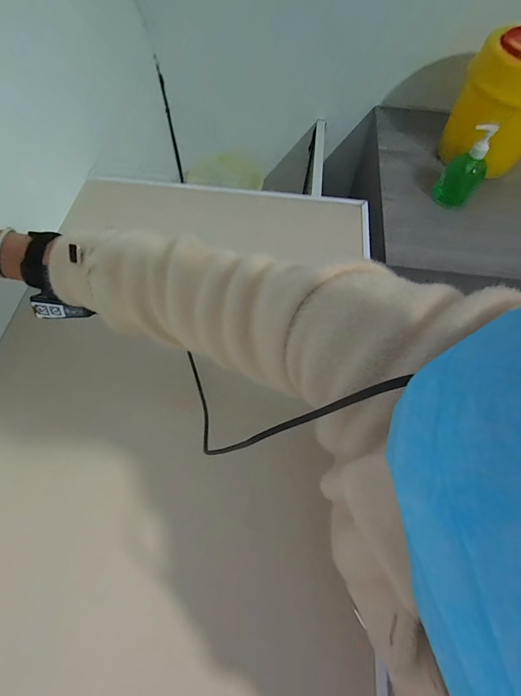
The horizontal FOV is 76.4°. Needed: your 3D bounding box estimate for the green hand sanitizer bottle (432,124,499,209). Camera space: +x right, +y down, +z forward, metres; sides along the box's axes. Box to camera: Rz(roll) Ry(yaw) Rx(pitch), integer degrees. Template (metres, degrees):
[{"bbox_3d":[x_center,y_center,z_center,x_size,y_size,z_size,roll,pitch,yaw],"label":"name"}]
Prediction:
[{"bbox_3d":[0.432,-0.376,0.689,0.075,0.155,0.052,33,67,14],"label":"green hand sanitizer bottle"}]

